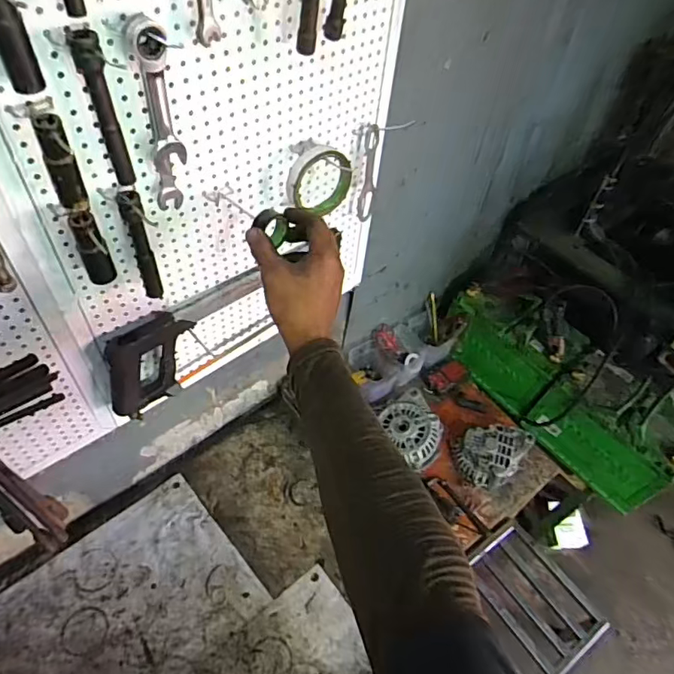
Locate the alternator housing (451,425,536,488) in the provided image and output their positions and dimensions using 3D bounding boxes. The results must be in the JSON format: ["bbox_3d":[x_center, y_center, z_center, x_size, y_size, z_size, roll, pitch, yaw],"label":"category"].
[{"bbox_3d":[0.335,0.246,1.136,0.167,0.062,0.128,-22,57,-22],"label":"alternator housing"}]

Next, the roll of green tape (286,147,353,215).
[{"bbox_3d":[-0.019,-0.197,0.663,0.092,0.080,0.032,-18,56,-19],"label":"roll of green tape"}]

